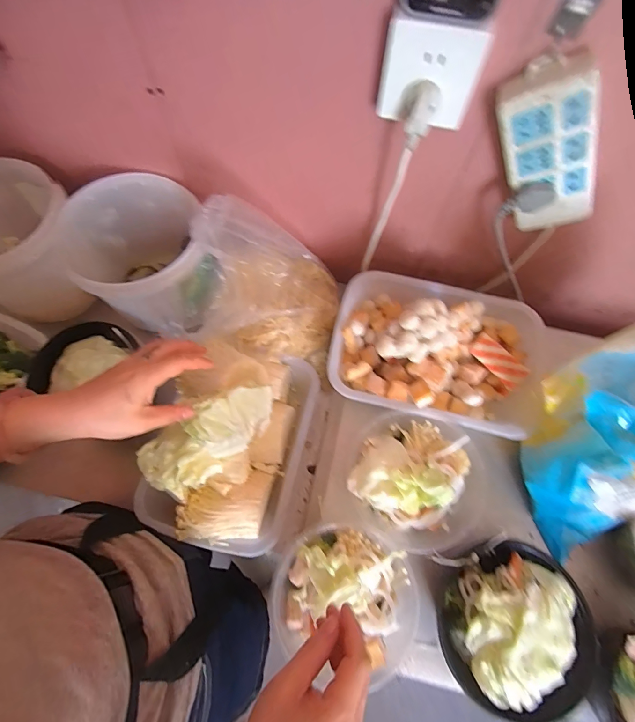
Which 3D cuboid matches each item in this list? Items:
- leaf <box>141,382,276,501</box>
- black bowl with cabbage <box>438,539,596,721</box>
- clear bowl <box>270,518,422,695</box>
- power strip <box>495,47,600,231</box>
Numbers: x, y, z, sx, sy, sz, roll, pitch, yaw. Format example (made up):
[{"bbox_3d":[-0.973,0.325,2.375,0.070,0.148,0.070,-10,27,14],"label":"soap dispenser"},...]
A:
[{"bbox_3d":[-0.147,0.100,0.480,0.195,0.076,0.087,-36,73,9],"label":"leaf"},{"bbox_3d":[0.218,0.289,0.402,0.134,0.087,0.156,11,68,2],"label":"black bowl with cabbage"},{"bbox_3d":[0.033,0.267,0.407,0.150,0.078,0.157,1,68,-2],"label":"clear bowl"},{"bbox_3d":[0.253,-0.218,0.395,0.082,0.188,0.034,0,62,39],"label":"power strip"}]

